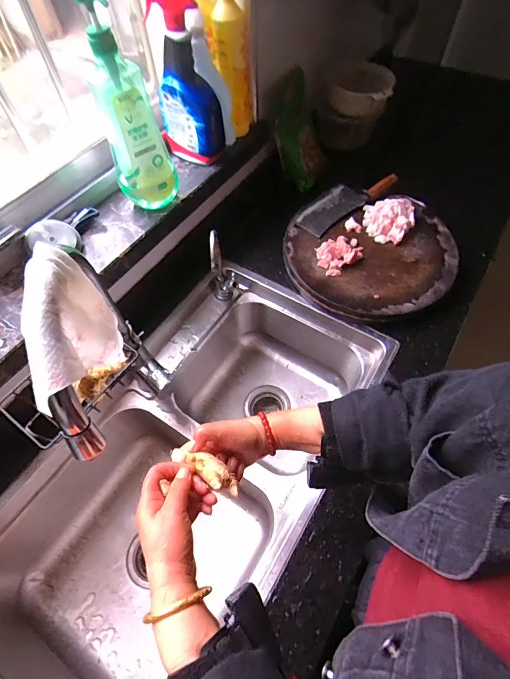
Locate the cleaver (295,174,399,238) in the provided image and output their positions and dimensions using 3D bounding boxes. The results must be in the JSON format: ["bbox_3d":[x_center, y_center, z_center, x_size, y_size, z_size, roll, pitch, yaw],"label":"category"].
[{"bbox_3d":[0.219,-0.345,0.870,0.287,0.019,0.079,-39,66,-19],"label":"cleaver"}]

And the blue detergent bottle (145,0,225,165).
[{"bbox_3d":[-0.127,-0.484,0.669,0.115,0.264,0.079,29,64,17],"label":"blue detergent bottle"}]

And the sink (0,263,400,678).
[{"bbox_3d":[-0.113,0.238,0.673,0.420,0.267,0.777,29,64,17],"label":"sink"}]

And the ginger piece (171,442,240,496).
[{"bbox_3d":[-0.056,0.143,0.407,0.086,0.029,0.025,22,62,27],"label":"ginger piece"}]

